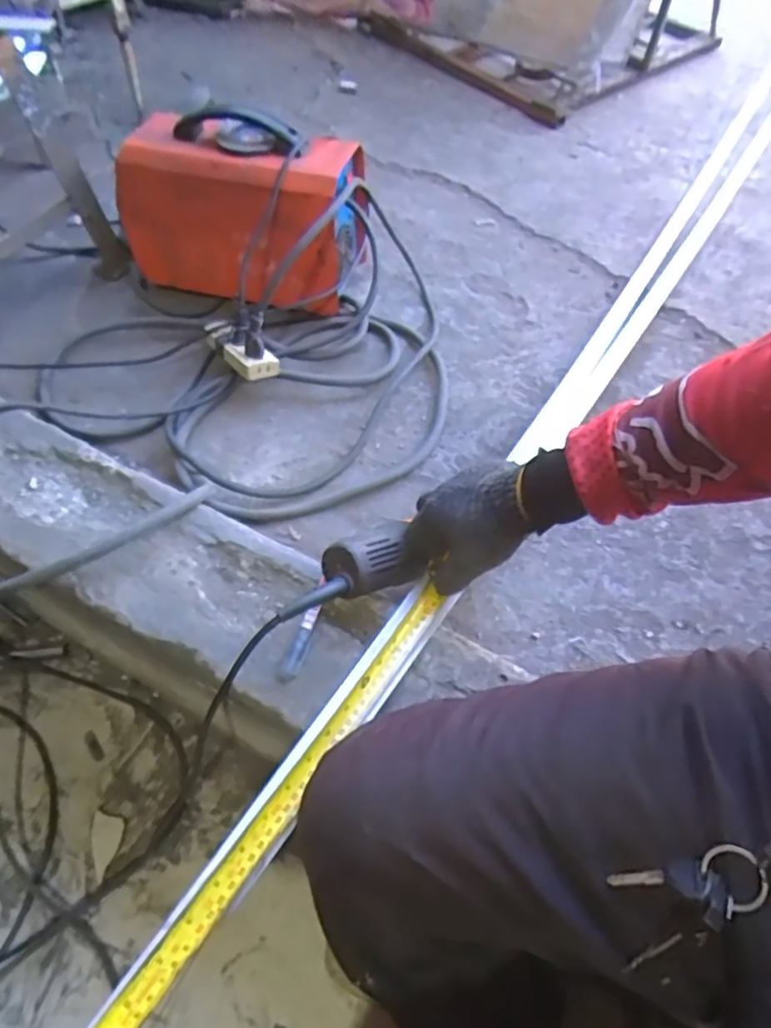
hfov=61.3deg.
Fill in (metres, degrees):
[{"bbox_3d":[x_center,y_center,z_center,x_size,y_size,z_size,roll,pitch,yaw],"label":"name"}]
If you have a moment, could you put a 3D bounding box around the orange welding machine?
[{"bbox_3d":[-0.204,-0.430,0.924,0.326,0.202,0.143,10,58,7],"label":"orange welding machine"}]

